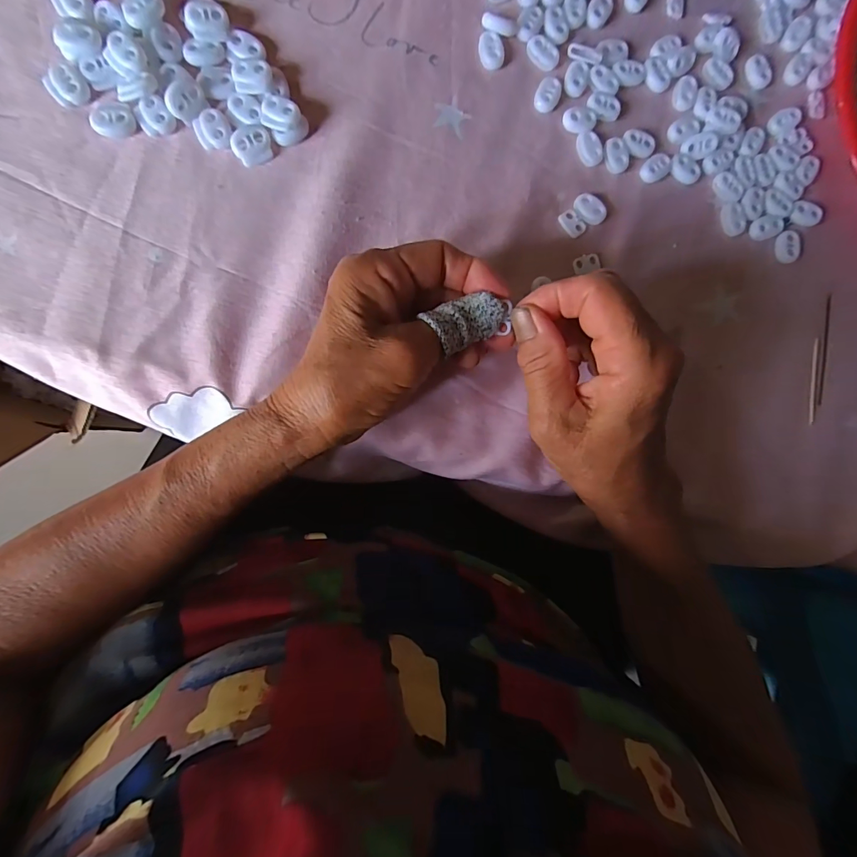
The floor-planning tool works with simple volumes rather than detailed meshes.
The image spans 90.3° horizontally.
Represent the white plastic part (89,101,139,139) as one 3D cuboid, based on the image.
[{"bbox_3d":[-0.176,-0.172,0.237,0.023,0.004,0.018,12,88,-7],"label":"white plastic part"}]

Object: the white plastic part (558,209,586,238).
[{"bbox_3d":[0.094,-0.133,0.277,0.013,0.004,0.018,-41,95,-6],"label":"white plastic part"}]

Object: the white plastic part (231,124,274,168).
[{"bbox_3d":[-0.103,-0.166,0.247,0.022,0.006,0.020,-25,93,-7],"label":"white plastic part"}]

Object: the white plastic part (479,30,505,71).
[{"bbox_3d":[0.040,-0.239,0.269,0.015,0.005,0.021,-13,91,-7],"label":"white plastic part"}]

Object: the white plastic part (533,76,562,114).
[{"bbox_3d":[0.077,-0.215,0.274,0.015,0.004,0.022,38,85,-6],"label":"white plastic part"}]

